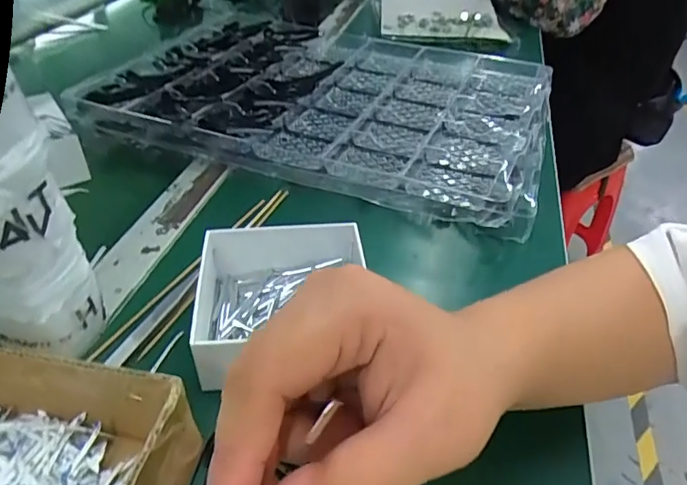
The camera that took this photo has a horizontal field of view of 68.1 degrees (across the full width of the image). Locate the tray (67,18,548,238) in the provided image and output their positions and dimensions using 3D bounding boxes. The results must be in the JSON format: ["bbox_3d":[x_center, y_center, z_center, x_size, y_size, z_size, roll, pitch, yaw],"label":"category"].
[{"bbox_3d":[-0.015,-0.156,0.557,0.449,0.054,0.319,17,42,16],"label":"tray"}]

